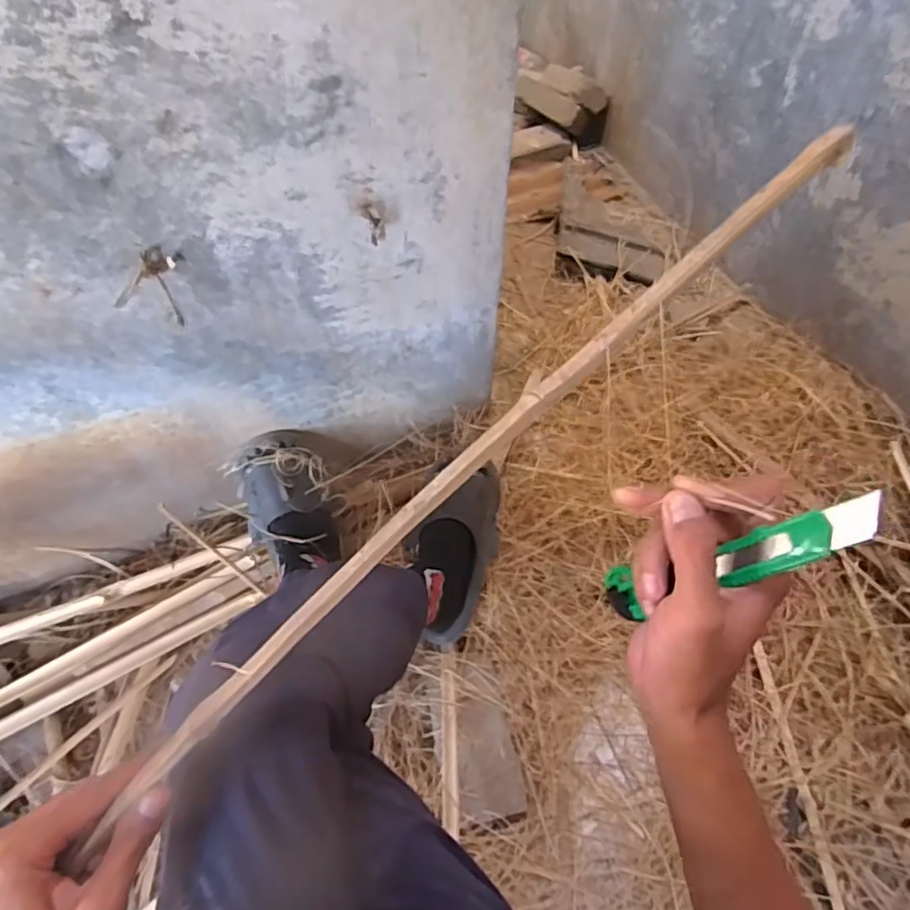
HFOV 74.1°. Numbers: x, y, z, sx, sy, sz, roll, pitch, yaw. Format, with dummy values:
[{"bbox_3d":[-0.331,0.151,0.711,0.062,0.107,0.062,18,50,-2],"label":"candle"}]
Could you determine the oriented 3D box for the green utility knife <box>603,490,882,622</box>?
[{"bbox_3d":[0.138,0.056,0.313,0.008,0.162,0.030,21,57,-22],"label":"green utility knife"}]

